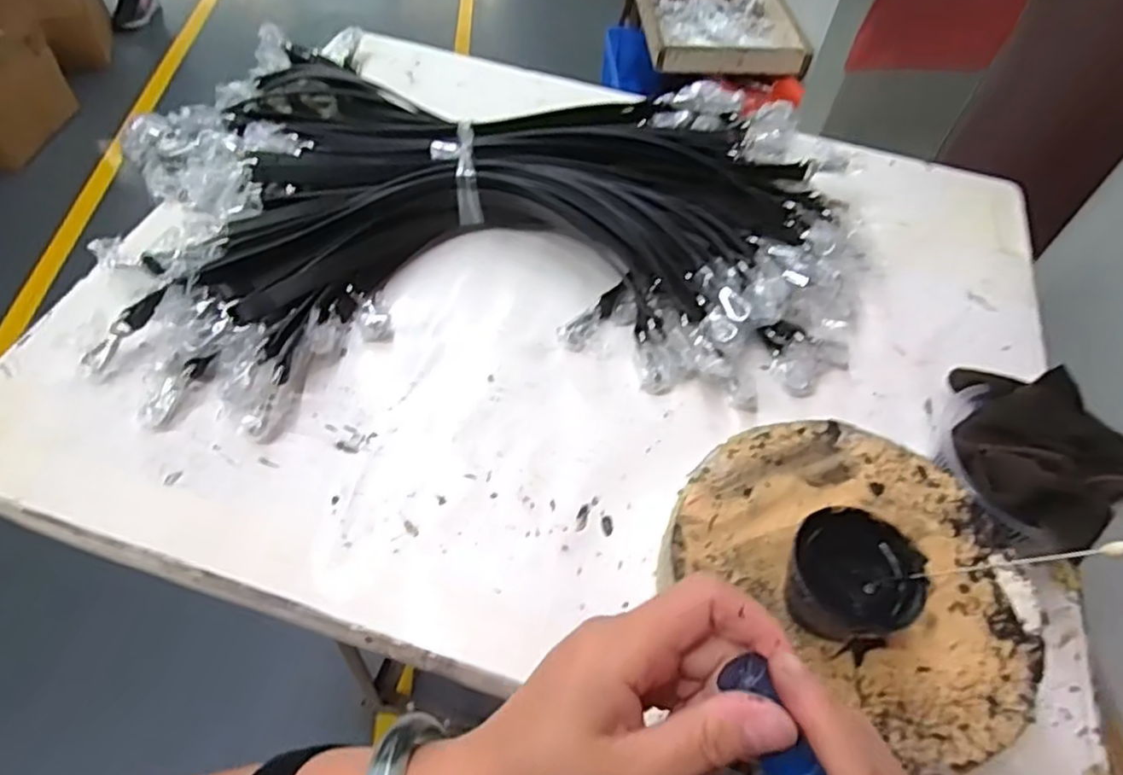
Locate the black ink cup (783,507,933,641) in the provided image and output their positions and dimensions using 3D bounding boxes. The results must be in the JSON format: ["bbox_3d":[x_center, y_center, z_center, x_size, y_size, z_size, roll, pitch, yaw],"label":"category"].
[{"bbox_3d":[0.144,0.099,0.347,0.062,0.044,0.060,3,53,-4],"label":"black ink cup"}]

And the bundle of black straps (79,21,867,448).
[{"bbox_3d":[-0.060,-0.175,0.597,0.623,0.072,0.436,-3,54,-8],"label":"bundle of black straps"}]

